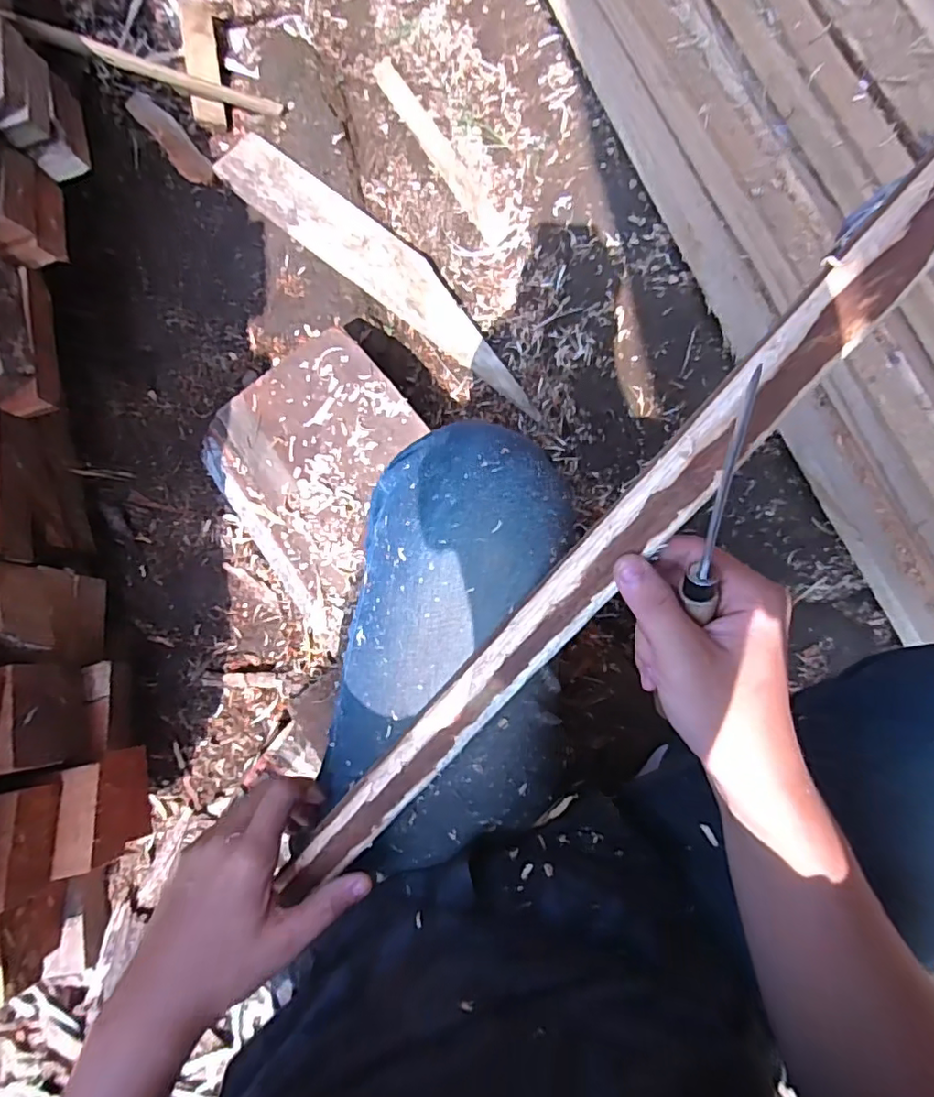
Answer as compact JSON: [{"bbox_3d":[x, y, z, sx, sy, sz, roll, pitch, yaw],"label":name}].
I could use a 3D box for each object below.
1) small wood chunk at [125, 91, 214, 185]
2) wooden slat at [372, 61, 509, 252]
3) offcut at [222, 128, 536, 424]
[{"bbox_3d":[-0.569,-0.789,1.091,0.057,0.025,0.268,-41,83,3],"label":"small wood chunk"},{"bbox_3d":[-0.056,-0.789,1.127,0.045,0.010,0.498,-33,78,19],"label":"wooden slat"},{"bbox_3d":[-0.143,-0.510,1.032,0.706,0.023,0.116,37,86,0],"label":"offcut"}]

